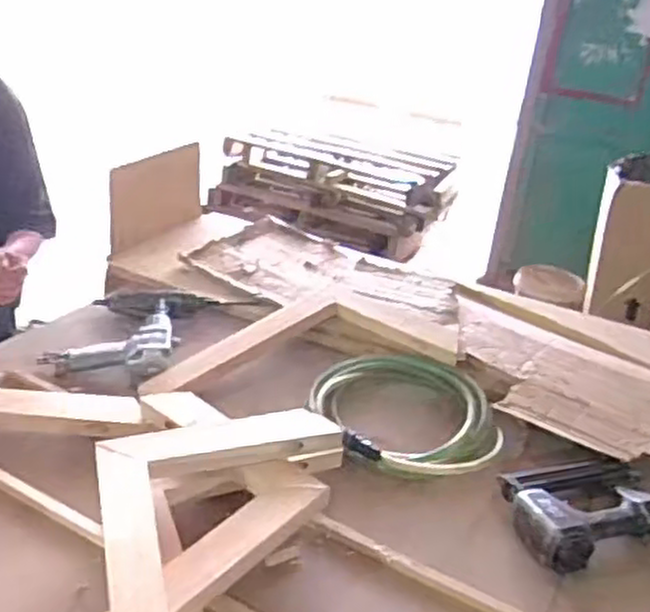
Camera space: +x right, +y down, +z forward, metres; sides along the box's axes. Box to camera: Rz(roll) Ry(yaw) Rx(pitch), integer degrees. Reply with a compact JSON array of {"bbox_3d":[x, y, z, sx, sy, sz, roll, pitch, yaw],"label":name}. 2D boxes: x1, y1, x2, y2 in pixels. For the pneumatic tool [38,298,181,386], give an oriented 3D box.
[{"bbox_3d":[-0.358,0.049,1.318,0.212,0.055,0.225,5,24,-5],"label":"pneumatic tool"}]

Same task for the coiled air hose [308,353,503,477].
[{"bbox_3d":[0.121,0.163,1.194,0.296,0.056,0.299,5,24,-6],"label":"coiled air hose"}]

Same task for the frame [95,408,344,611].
[{"bbox_3d":[-0.135,0.264,0.844,0.283,0.079,0.535,14,24,15],"label":"frame"}]

